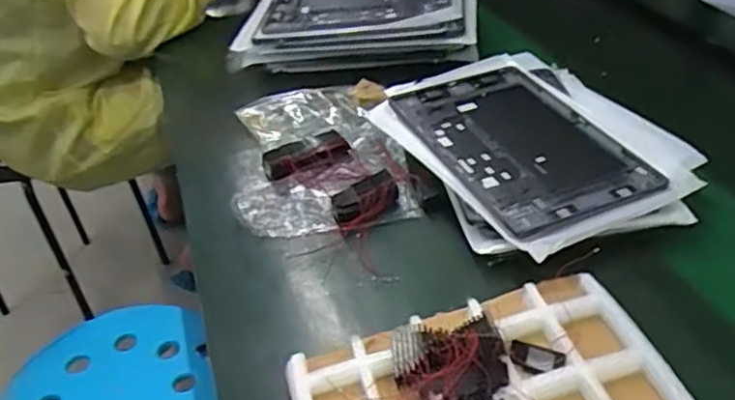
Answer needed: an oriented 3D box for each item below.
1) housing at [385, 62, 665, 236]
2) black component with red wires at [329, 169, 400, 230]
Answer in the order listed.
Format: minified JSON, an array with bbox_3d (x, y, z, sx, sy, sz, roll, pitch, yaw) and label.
[{"bbox_3d":[0.152,-0.063,0.679,0.172,0.009,0.259,-18,41,-17],"label":"housing"},{"bbox_3d":[-0.001,0.000,0.664,0.071,0.028,0.038,-24,42,-24],"label":"black component with red wires"}]

